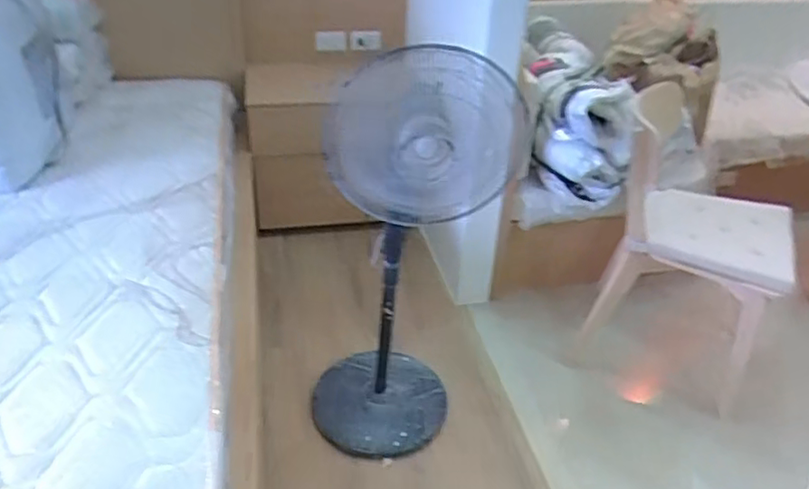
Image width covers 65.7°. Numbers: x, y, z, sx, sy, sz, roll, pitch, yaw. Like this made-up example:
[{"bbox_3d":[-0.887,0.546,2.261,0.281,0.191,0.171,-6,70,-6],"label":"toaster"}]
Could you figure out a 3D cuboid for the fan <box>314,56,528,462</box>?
[{"bbox_3d":[-0.003,0.052,1.490,0.440,1.040,0.303,4,34,2],"label":"fan"}]

